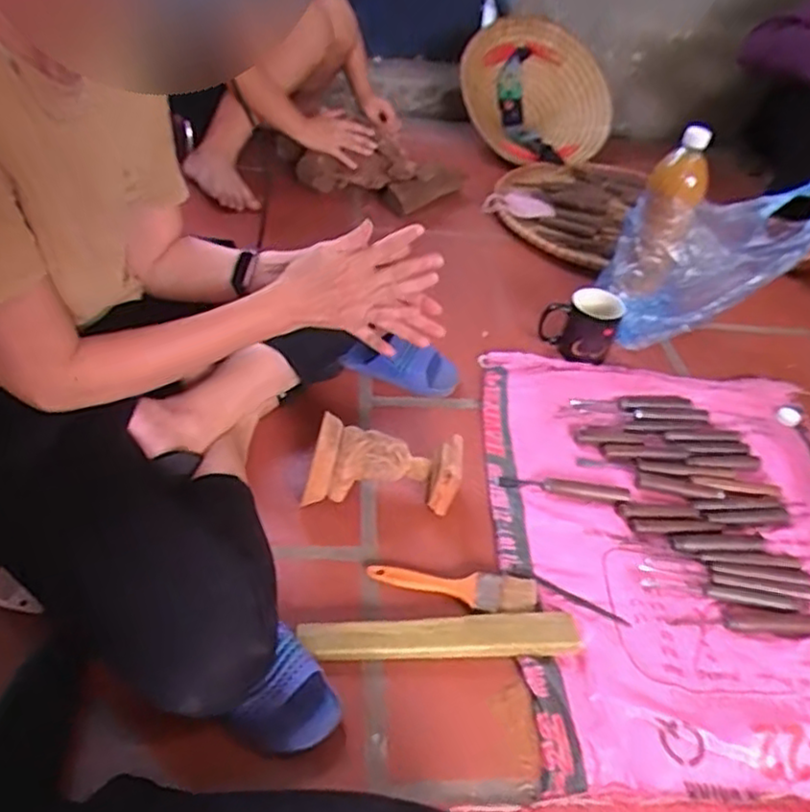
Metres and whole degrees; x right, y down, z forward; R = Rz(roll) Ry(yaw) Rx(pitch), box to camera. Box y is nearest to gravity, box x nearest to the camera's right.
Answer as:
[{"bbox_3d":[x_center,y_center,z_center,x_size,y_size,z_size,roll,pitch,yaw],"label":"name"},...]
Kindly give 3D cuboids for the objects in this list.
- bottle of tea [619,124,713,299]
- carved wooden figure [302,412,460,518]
[{"bbox_3d":[0.396,-0.279,1.038,0.073,0.256,0.066,26,45,20],"label":"bottle of tea"},{"bbox_3d":[-0.026,0.072,0.811,0.185,0.108,0.078,1,42,-7],"label":"carved wooden figure"}]

